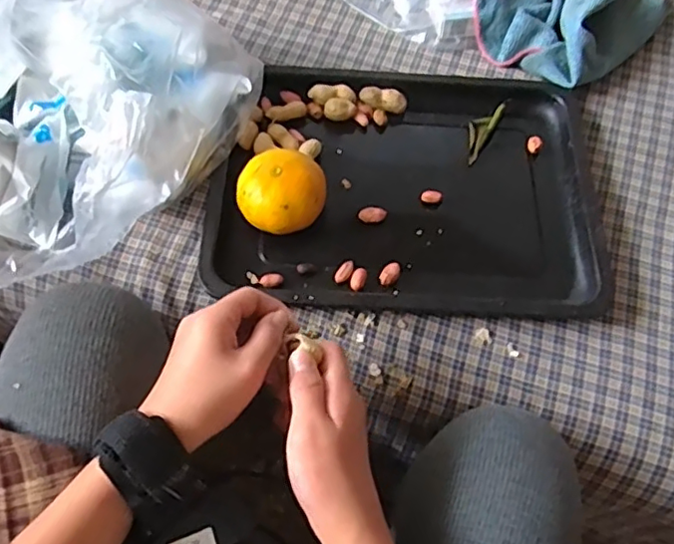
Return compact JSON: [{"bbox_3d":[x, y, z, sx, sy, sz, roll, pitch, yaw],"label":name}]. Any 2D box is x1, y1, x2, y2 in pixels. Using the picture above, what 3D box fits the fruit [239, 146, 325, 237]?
[{"bbox_3d":[-0.042,-0.058,0.454,0.063,0.051,0.059,1,65,-2],"label":"fruit"}]

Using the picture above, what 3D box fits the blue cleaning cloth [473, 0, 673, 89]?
[{"bbox_3d":[0.222,-0.242,0.556,0.169,0.056,0.120,-35,71,-18],"label":"blue cleaning cloth"}]

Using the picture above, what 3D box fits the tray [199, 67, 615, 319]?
[{"bbox_3d":[0.057,-0.074,0.487,0.296,0.024,0.228,3,65,-2],"label":"tray"}]

